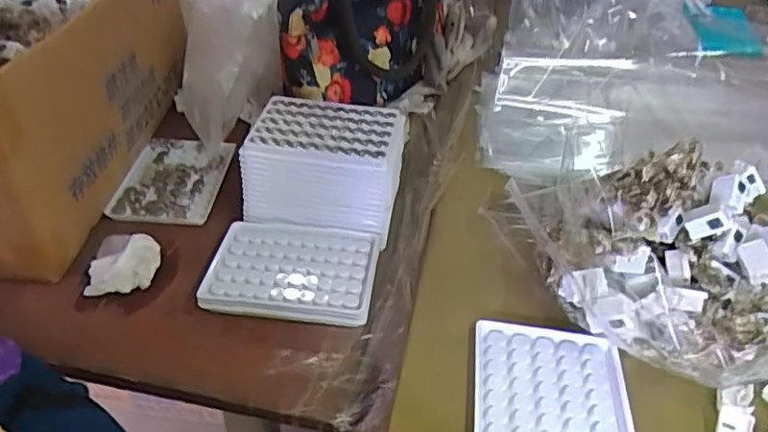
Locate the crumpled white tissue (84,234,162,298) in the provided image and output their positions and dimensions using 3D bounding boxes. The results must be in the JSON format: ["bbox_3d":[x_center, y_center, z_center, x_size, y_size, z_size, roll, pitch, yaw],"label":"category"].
[{"bbox_3d":[-0.209,0.035,0.495,0.054,0.027,0.064,-5,40,-9],"label":"crumpled white tissue"}]

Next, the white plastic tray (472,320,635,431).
[{"bbox_3d":[0.101,0.120,0.367,0.093,0.013,0.126,7,40,5],"label":"white plastic tray"}]

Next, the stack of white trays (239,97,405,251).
[{"bbox_3d":[-0.051,-0.047,0.540,0.130,0.069,0.103,9,41,7],"label":"stack of white trays"}]

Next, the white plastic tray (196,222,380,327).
[{"bbox_3d":[-0.074,0.044,0.498,0.132,0.020,0.089,7,40,4],"label":"white plastic tray"}]

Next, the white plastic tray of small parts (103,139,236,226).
[{"bbox_3d":[-0.205,-0.037,0.592,0.094,0.013,0.121,5,40,2],"label":"white plastic tray of small parts"}]

